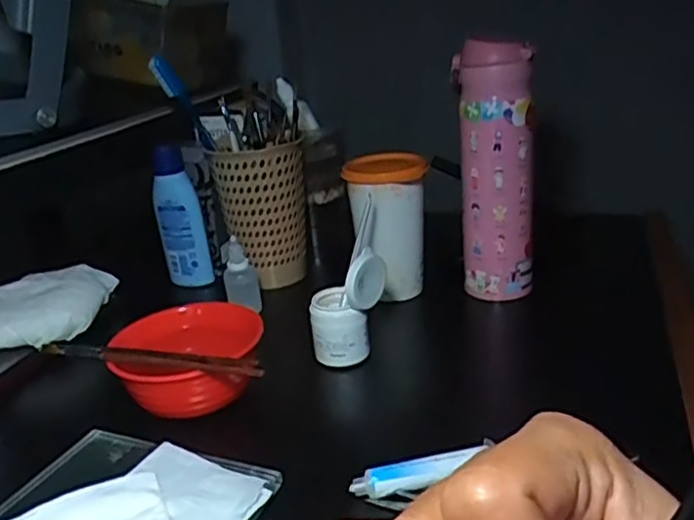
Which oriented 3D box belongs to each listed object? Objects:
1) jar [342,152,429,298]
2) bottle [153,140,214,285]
[{"bbox_3d":[0.037,-0.032,0.621,0.066,0.124,0.070,-4,21,2],"label":"jar"},{"bbox_3d":[-0.169,-0.042,0.679,0.043,0.144,0.028,-12,22,-19],"label":"bottle"}]

